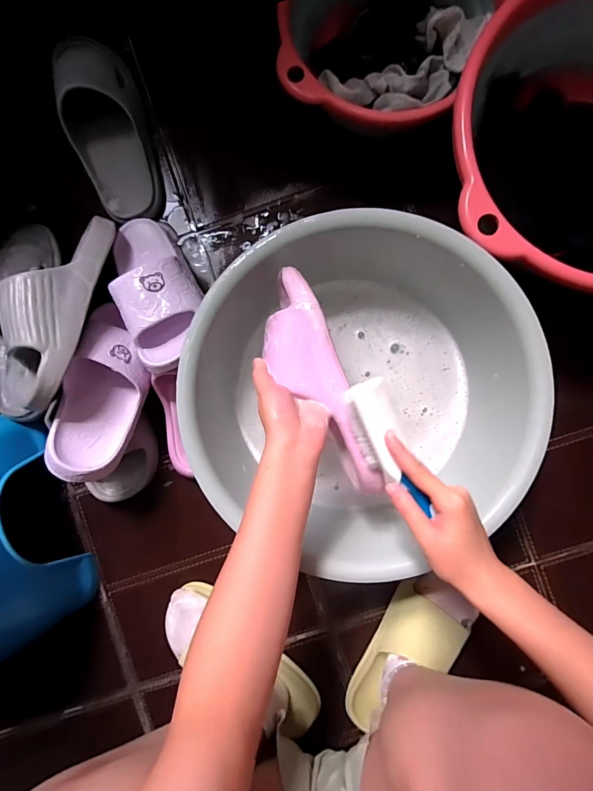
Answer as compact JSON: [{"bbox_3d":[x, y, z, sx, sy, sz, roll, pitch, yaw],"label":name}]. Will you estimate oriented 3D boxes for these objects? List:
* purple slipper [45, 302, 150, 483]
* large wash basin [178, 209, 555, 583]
[{"bbox_3d":[-0.240,-0.011,0.468,0.082,0.065,0.224,3,76,3],"label":"purple slipper"},{"bbox_3d":[0.068,-0.005,0.455,0.380,0.126,0.369,0,90,3],"label":"large wash basin"}]

